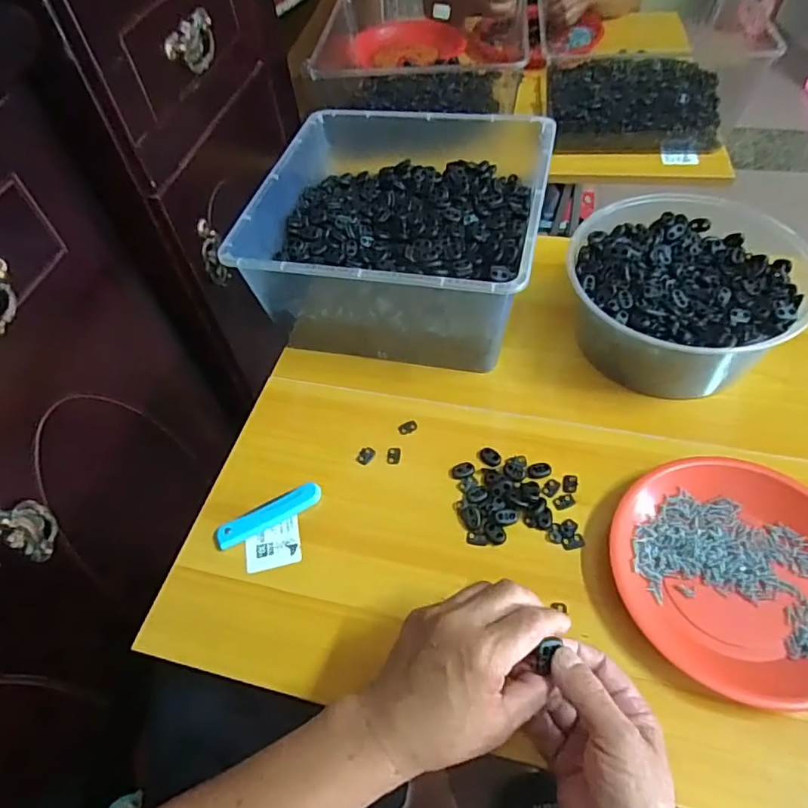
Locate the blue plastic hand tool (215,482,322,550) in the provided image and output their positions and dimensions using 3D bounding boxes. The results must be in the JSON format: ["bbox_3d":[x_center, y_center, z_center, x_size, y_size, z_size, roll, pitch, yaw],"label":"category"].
[{"bbox_3d":[-0.125,0.104,0.525,0.100,0.010,0.022,-27,56,-14],"label":"blue plastic hand tool"}]

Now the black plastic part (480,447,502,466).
[{"bbox_3d":[0.083,0.051,0.542,0.017,0.004,0.022,-37,59,-20],"label":"black plastic part"}]

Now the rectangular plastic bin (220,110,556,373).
[{"bbox_3d":[0.001,-0.195,0.650,0.299,0.144,0.311,9,55,11],"label":"rectangular plastic bin"}]

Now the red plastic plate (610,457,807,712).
[{"bbox_3d":[0.269,0.133,0.447,0.176,0.034,0.193,-2,53,3],"label":"red plastic plate"}]

